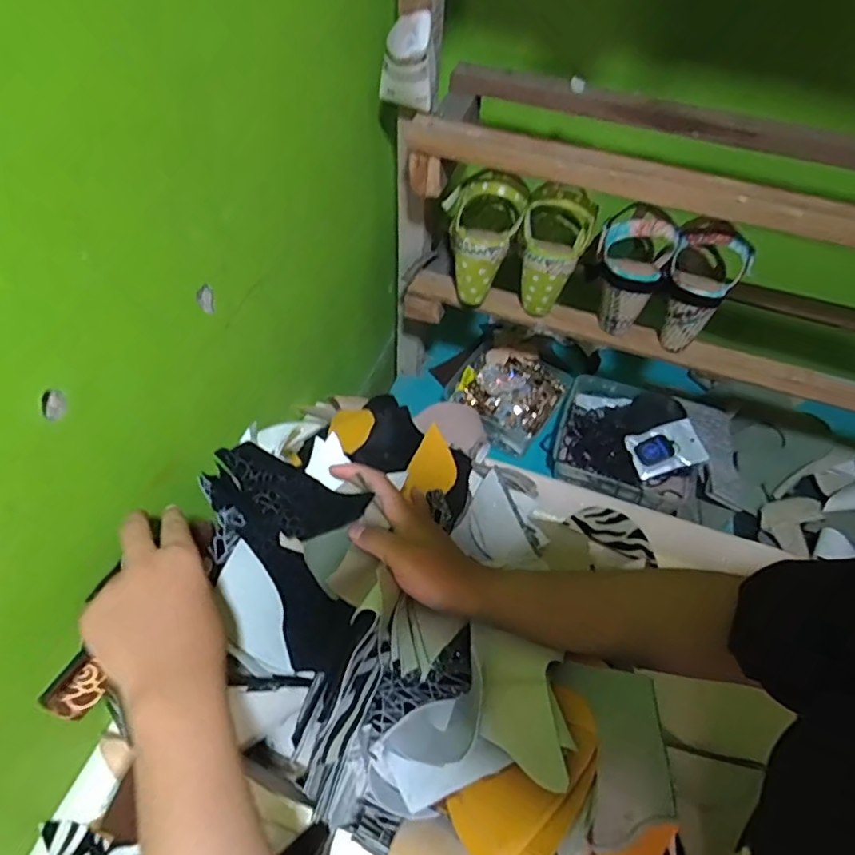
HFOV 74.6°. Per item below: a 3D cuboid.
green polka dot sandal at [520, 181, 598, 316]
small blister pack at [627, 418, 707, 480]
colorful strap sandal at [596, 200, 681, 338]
[{"bbox_3d":[0.144,-0.204,0.660,0.076,0.153,0.065,17,29,9],"label":"green polka dot sandal"},{"bbox_3d":[0.344,0.031,0.810,0.098,0.019,0.069,-17,57,4],"label":"small blister pack"},{"bbox_3d":[0.237,-0.189,0.661,0.084,0.133,0.098,18,52,10],"label":"colorful strap sandal"}]

